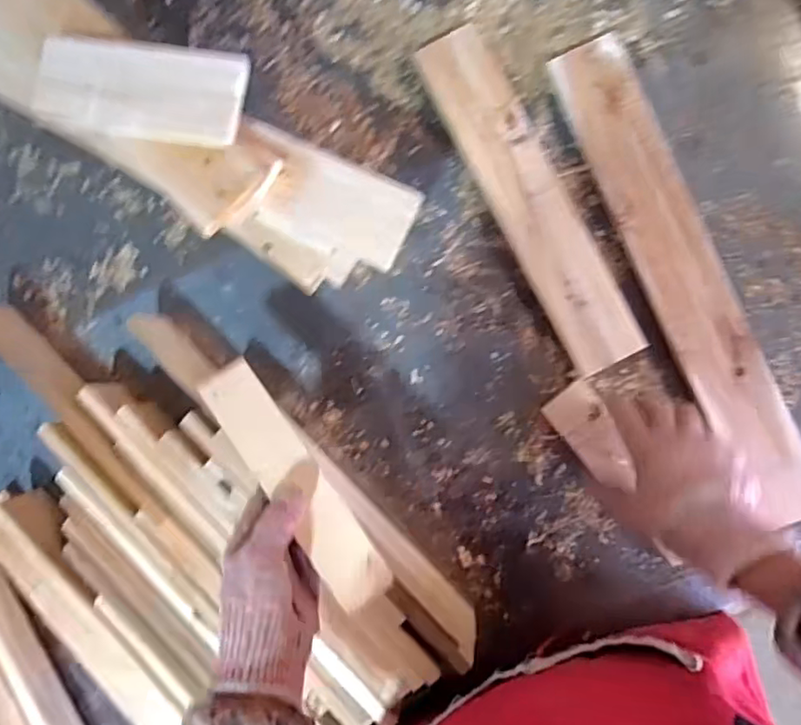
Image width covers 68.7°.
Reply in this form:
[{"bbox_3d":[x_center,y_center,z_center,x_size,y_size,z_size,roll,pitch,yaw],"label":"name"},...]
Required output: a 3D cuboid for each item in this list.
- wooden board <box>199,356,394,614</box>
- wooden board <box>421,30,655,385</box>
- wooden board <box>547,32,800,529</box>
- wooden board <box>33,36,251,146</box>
[{"bbox_3d":[-0.084,0.093,0.466,0.045,0.019,0.217,-32,74,-19],"label":"wooden board"},{"bbox_3d":[0.128,-0.163,0.581,0.072,0.019,0.359,-28,86,4],"label":"wooden board"},{"bbox_3d":[0.275,-0.083,0.559,0.073,0.016,0.481,-24,87,4],"label":"wooden board"},{"bbox_3d":[-0.209,-0.216,0.465,0.165,0.019,0.073,6,89,5],"label":"wooden board"}]

